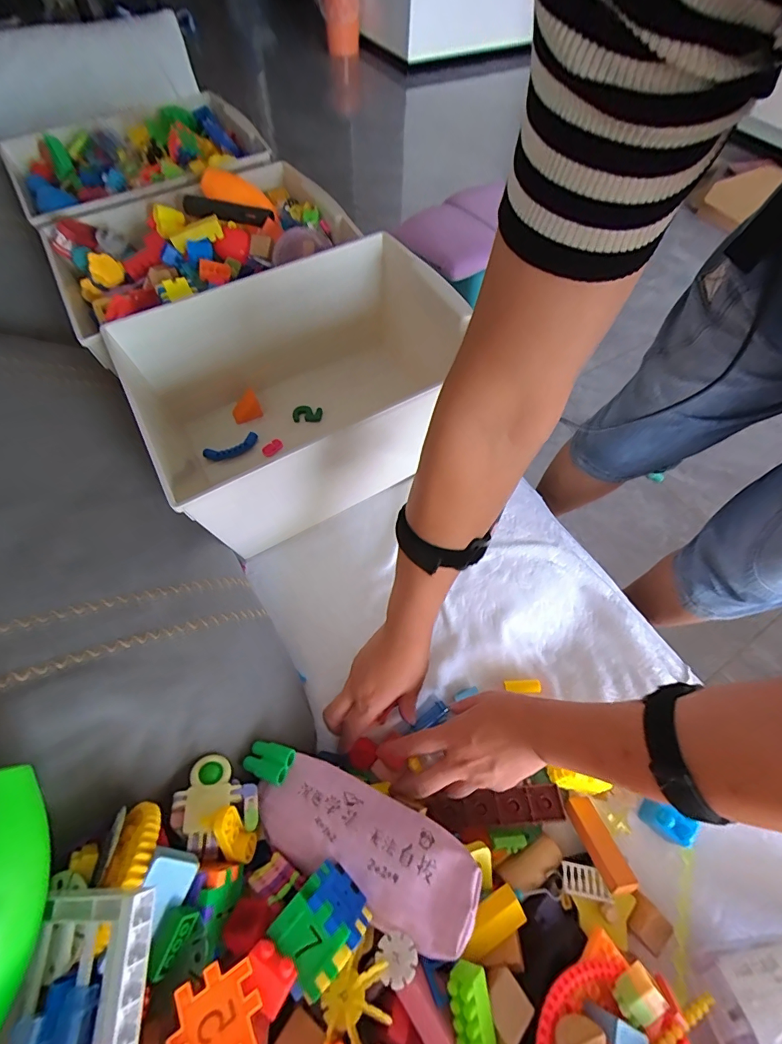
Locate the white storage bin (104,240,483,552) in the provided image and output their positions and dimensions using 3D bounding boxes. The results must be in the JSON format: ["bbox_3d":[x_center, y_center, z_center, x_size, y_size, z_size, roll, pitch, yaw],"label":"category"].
[{"bbox_3d":[-0.116,-0.161,0.591,0.417,0.203,0.294,-27,64,-17],"label":"white storage bin"}]

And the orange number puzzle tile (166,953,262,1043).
[{"bbox_3d":[-0.103,0.293,0.251,0.048,0.006,0.048,-15,48,-30],"label":"orange number puzzle tile"}]

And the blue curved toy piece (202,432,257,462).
[{"bbox_3d":[-0.237,-0.110,0.637,0.081,0.016,0.021,-24,63,-15],"label":"blue curved toy piece"}]

